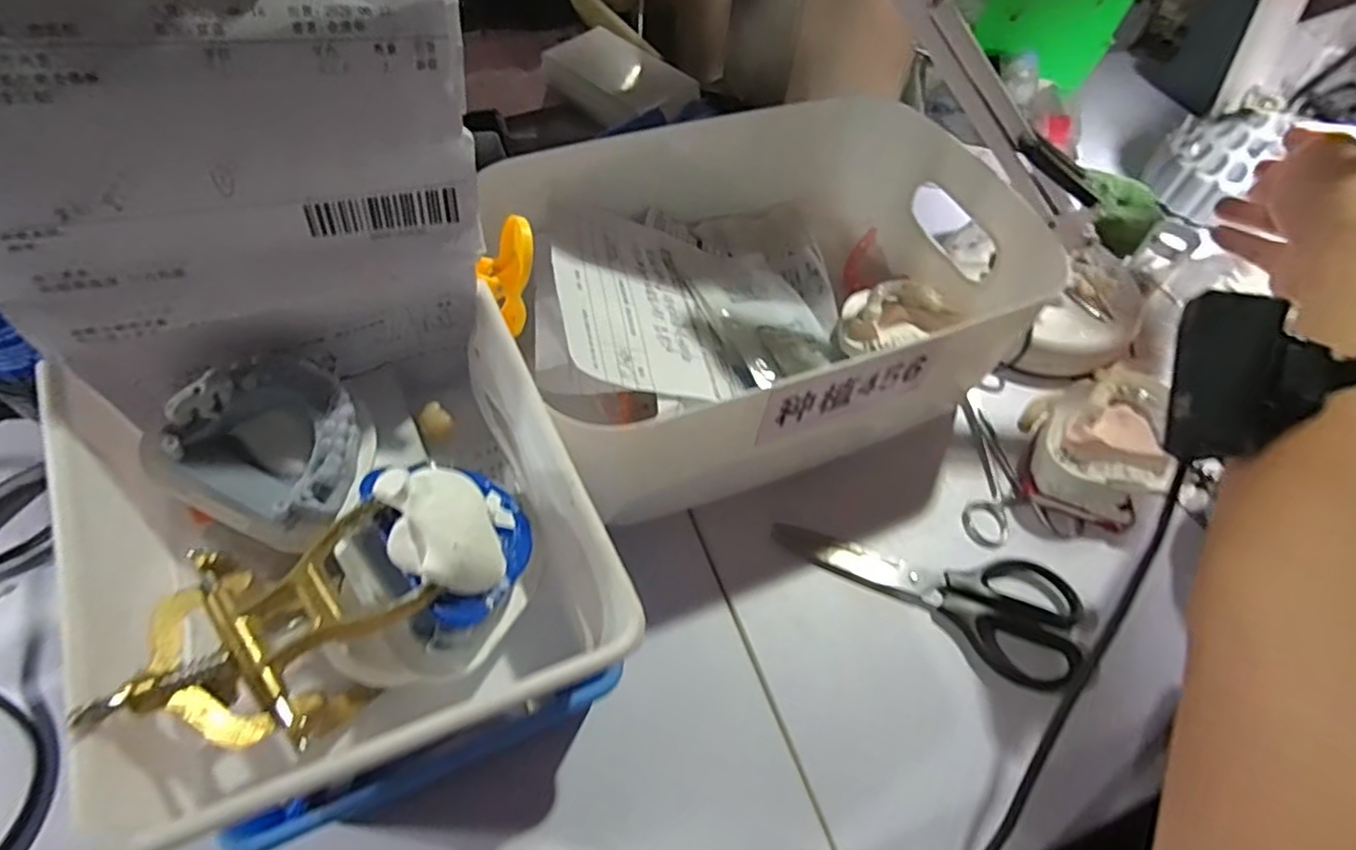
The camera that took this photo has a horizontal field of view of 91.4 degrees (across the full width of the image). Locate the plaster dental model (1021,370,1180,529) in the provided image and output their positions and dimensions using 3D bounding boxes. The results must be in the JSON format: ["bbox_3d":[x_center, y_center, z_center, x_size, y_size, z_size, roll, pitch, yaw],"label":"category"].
[{"bbox_3d":[0.254,0.011,0.394,0.075,0.059,0.081,24,59,11],"label":"plaster dental model"}]

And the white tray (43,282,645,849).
[{"bbox_3d":[-0.115,0.035,0.246,0.154,0.074,0.176,-19,61,-15],"label":"white tray"}]

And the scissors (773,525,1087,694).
[{"bbox_3d":[0.142,0.080,0.367,0.164,0.012,0.064,30,61,15],"label":"scissors"}]

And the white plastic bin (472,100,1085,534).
[{"bbox_3d":[0.056,-0.081,0.405,0.293,0.106,0.207,-17,60,-14],"label":"white plastic bin"}]

